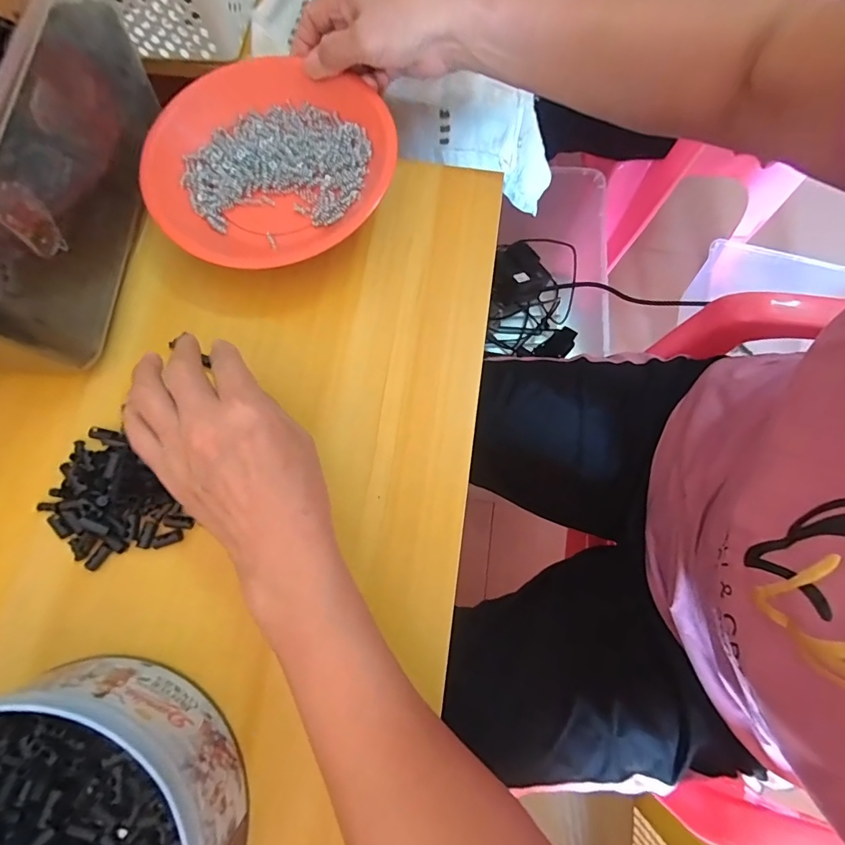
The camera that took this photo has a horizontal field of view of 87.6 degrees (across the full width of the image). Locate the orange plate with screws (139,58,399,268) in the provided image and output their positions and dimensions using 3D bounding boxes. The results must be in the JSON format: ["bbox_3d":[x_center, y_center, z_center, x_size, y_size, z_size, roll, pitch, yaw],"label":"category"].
[{"bbox_3d":[-0.123,-0.207,0.354,0.171,0.032,0.188,-1,72,2],"label":"orange plate with screws"}]

